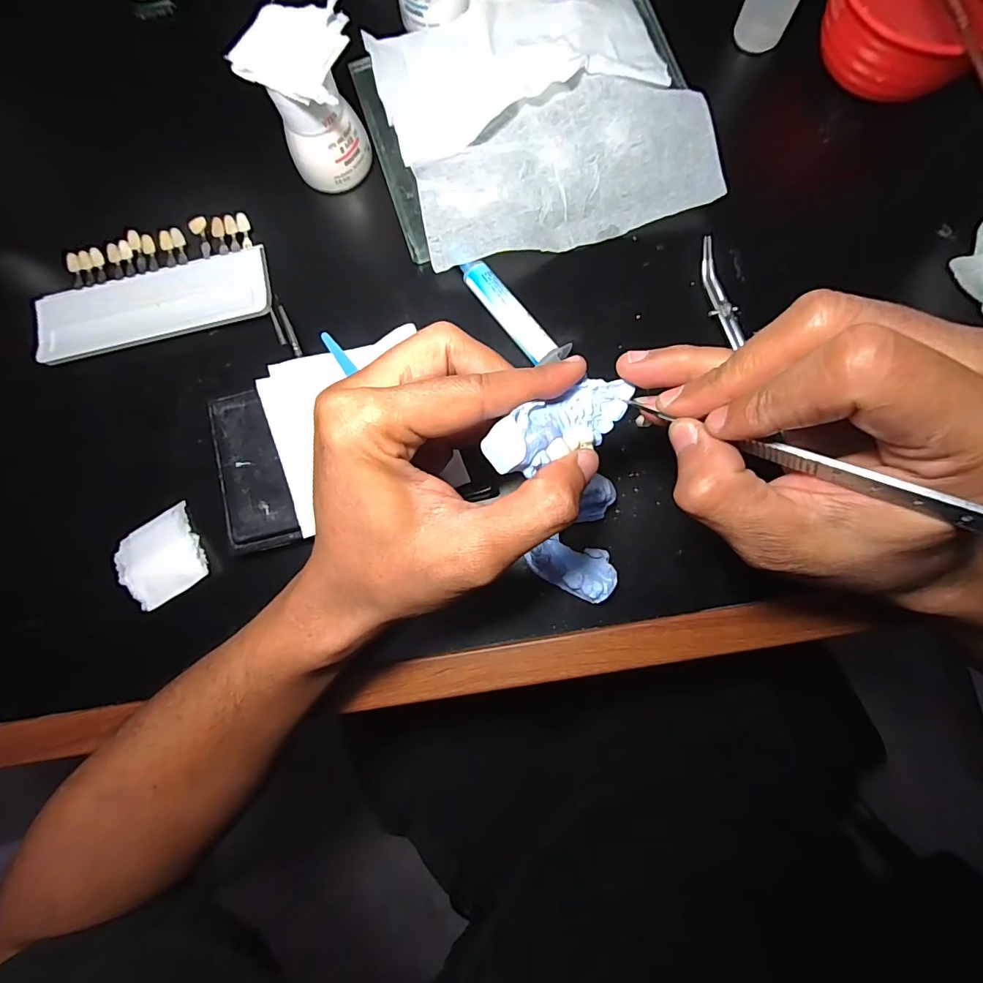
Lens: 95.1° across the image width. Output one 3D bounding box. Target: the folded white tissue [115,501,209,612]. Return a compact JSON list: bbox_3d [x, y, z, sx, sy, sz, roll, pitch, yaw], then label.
[{"bbox_3d":[-0.198,0.040,0.269,0.047,0.009,0.048,-33,84,-1],"label":"folded white tissue"}]

